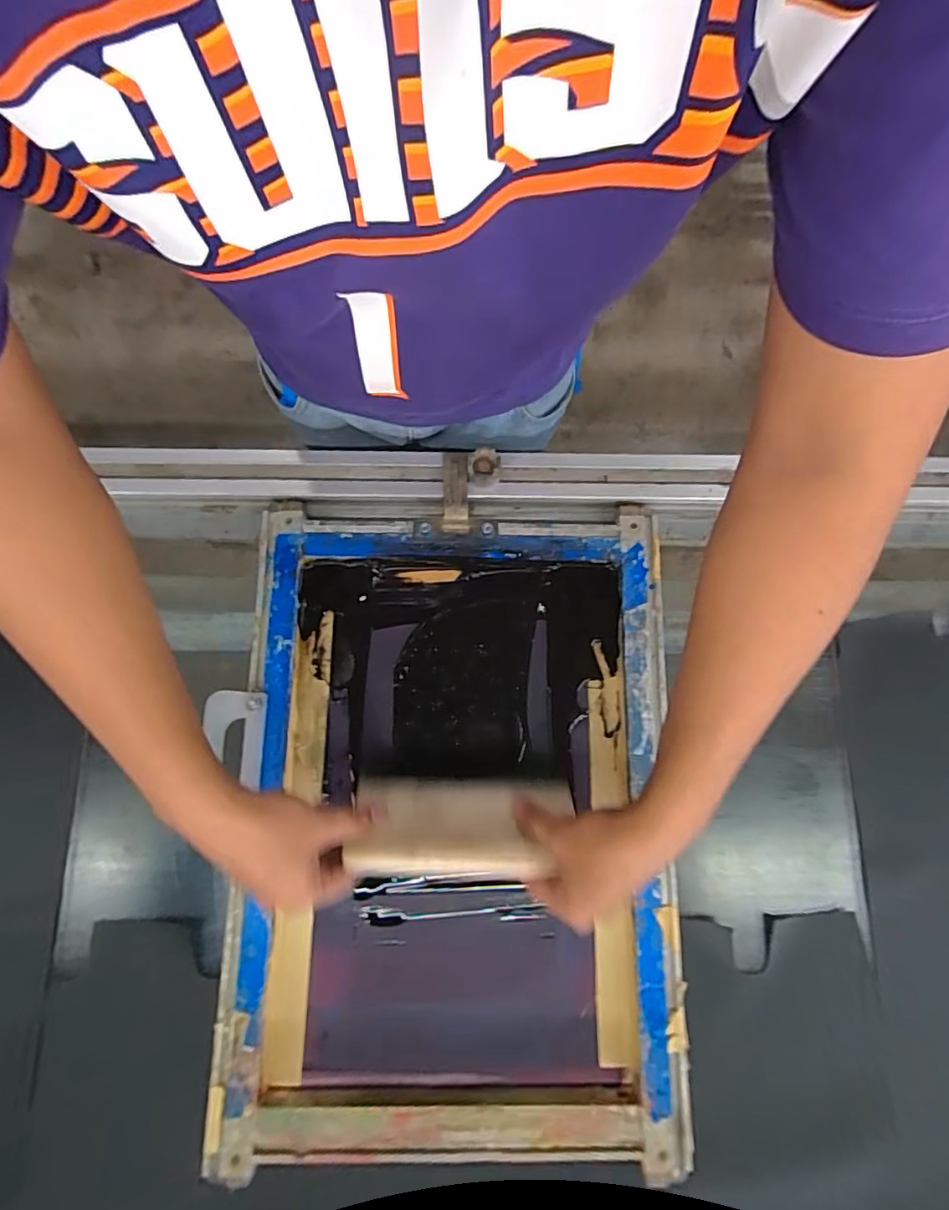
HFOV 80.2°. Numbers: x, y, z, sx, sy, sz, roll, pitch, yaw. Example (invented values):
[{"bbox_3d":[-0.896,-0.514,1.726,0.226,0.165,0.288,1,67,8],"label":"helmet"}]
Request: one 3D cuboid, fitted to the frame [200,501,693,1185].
[{"bbox_3d":[-0.018,0.179,0.525,0.385,0.041,0.556,1,77,1],"label":"frame"}]

